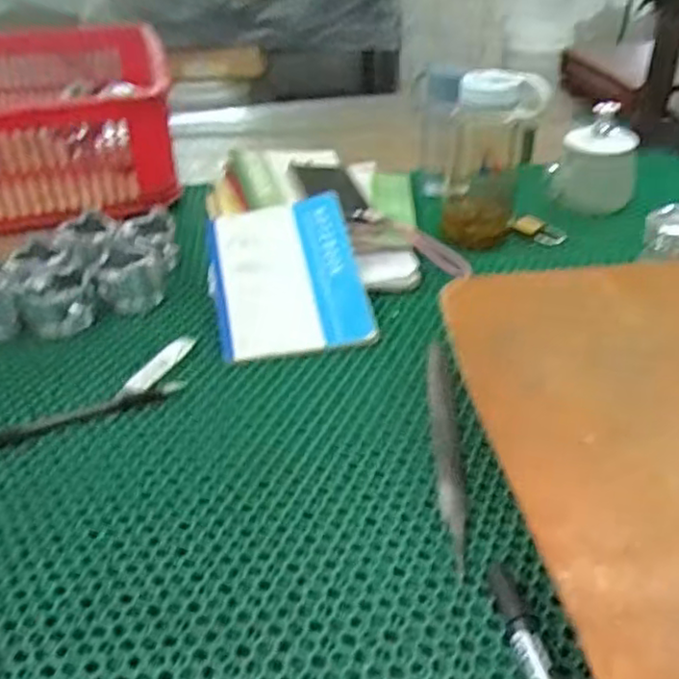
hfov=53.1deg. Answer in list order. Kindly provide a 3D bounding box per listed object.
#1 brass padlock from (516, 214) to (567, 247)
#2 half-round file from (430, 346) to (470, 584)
[{"bbox_3d":[0.240,-0.129,0.806,0.055,0.018,0.033,18,39,26],"label":"brass padlock"},{"bbox_3d":[0.080,0.074,0.508,0.019,0.008,0.228,1,34,3],"label":"half-round file"}]

